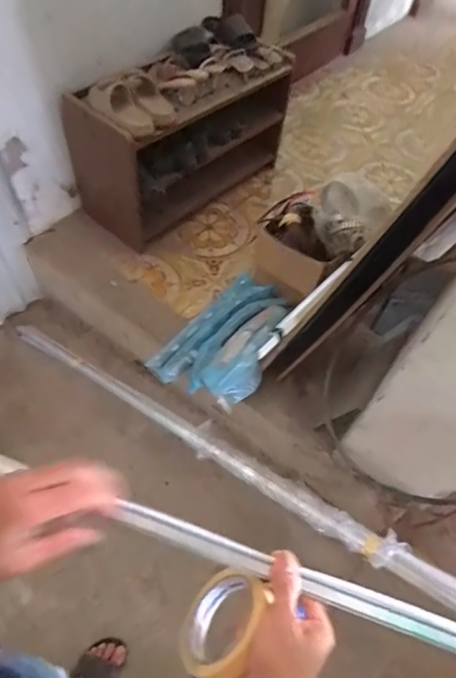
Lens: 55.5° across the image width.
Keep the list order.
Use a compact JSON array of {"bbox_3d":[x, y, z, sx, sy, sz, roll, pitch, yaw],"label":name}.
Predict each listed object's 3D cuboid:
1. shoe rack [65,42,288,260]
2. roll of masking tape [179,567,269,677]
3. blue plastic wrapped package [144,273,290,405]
[{"bbox_3d":[-0.118,-0.722,1.534,0.315,0.452,0.827,38,61,20],"label":"shoe rack"},{"bbox_3d":[-0.006,0.269,0.411,0.021,0.096,0.089,45,56,-13],"label":"roll of masking tape"},{"bbox_3d":[0.003,-0.038,1.318,0.315,0.099,0.483,23,57,11],"label":"blue plastic wrapped package"}]

